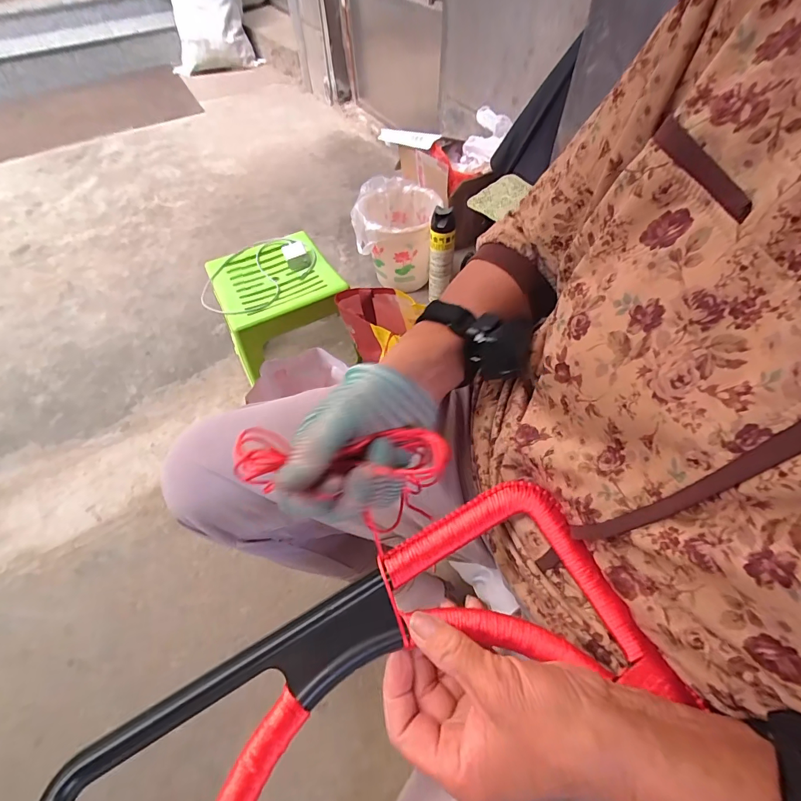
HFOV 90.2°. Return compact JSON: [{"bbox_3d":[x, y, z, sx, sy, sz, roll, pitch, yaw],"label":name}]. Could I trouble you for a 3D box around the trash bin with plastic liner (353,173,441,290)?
[{"bbox_3d":[-0.012,-0.489,1.182,0.234,0.252,0.242,-2,55,2],"label":"trash bin with plastic liner"}]

